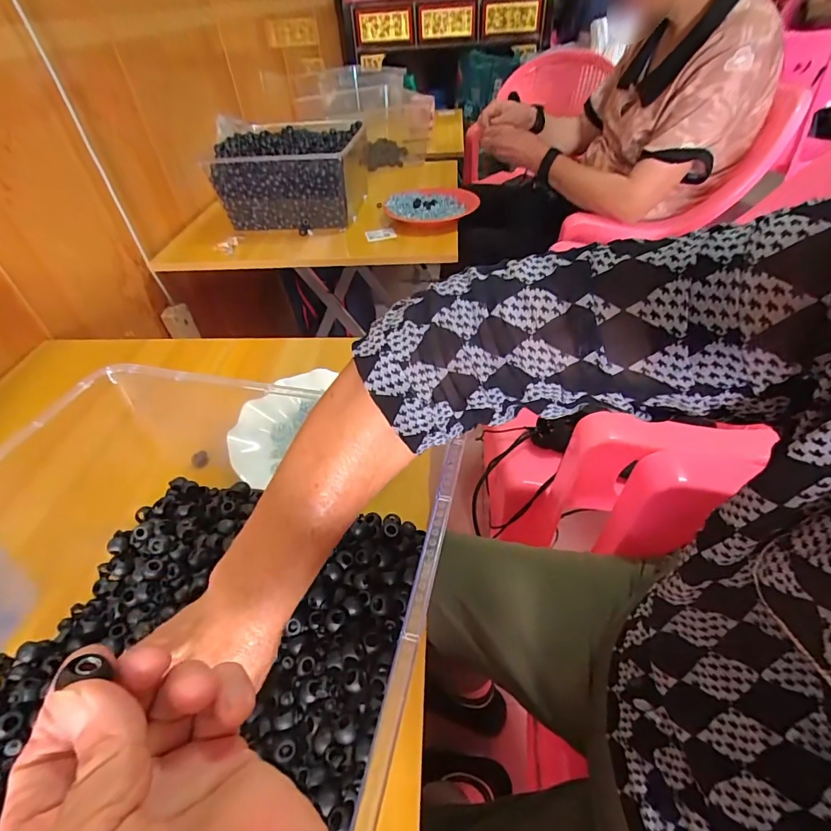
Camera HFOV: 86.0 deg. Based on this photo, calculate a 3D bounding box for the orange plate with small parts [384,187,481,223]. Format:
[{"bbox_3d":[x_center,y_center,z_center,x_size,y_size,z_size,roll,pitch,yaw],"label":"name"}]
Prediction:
[{"bbox_3d":[0.037,-0.454,0.963,0.193,0.027,0.188,-2,44,2],"label":"orange plate with small parts"}]

